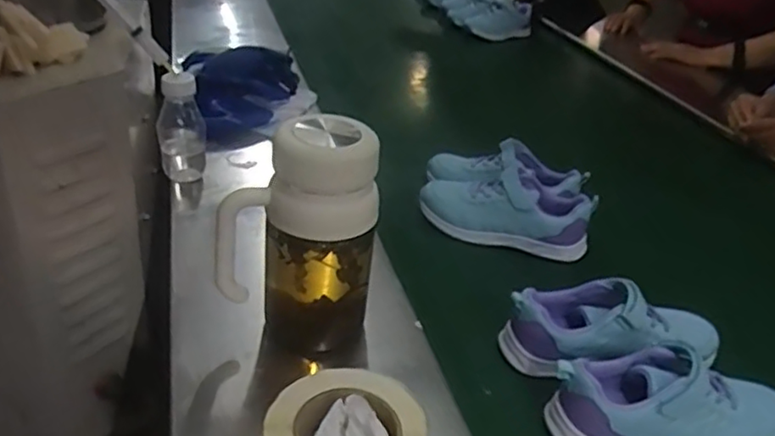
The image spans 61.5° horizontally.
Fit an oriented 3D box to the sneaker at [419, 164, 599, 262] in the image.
[{"bbox_3d":[0.152,-0.013,0.843,0.216,0.075,0.072,14,32,12],"label":"sneaker"}]

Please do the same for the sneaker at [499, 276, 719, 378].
[{"bbox_3d":[0.227,0.109,0.653,0.217,0.078,0.072,6,33,-1],"label":"sneaker"}]

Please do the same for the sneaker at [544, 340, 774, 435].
[{"bbox_3d":[0.253,0.164,0.570,0.213,0.078,0.087,5,33,-2],"label":"sneaker"}]

